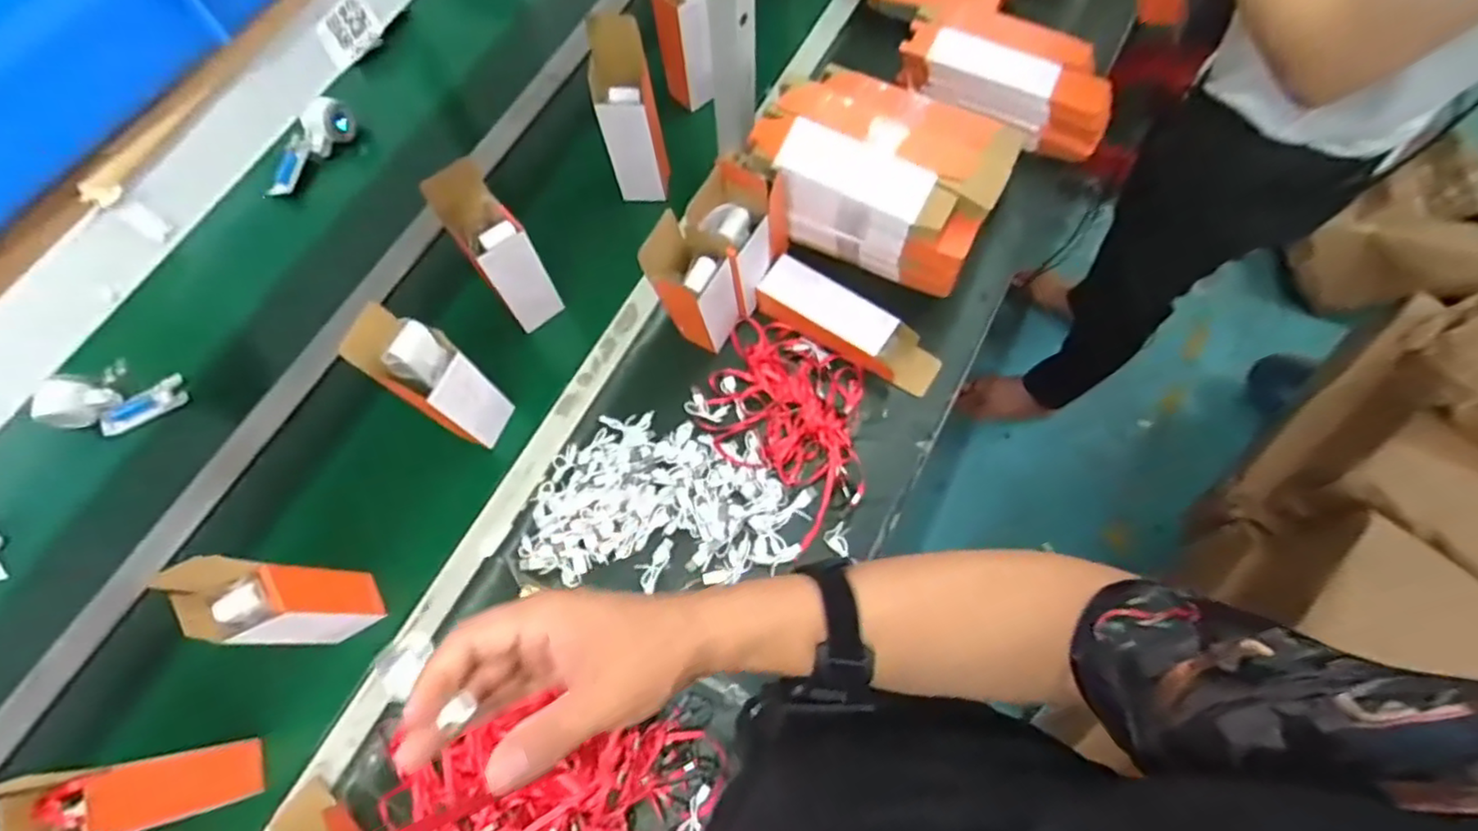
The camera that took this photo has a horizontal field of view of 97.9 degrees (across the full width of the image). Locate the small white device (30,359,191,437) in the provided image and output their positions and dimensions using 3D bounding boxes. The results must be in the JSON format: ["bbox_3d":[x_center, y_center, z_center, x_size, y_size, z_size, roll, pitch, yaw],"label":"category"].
[{"bbox_3d":[-0.812,-0.022,0.830,0.142,0.071,0.065,-24,72,-6],"label":"small white device"}]

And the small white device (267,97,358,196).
[{"bbox_3d":[-0.643,-0.397,0.958,0.041,0.057,0.166,39,90,14],"label":"small white device"}]

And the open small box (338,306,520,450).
[{"bbox_3d":[-0.331,-0.034,0.724,0.067,0.249,0.070,31,75,12],"label":"open small box"}]

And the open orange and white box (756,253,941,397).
[{"bbox_3d":[0.140,-0.115,0.822,0.248,0.055,0.076,31,75,12],"label":"open orange and white box"}]

